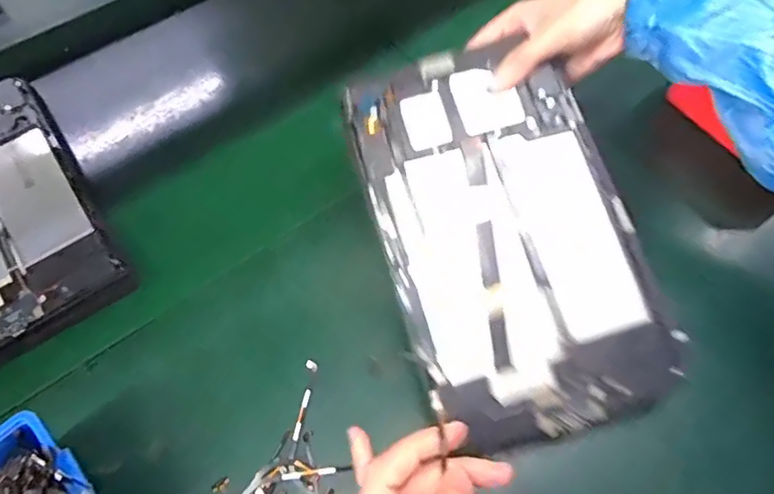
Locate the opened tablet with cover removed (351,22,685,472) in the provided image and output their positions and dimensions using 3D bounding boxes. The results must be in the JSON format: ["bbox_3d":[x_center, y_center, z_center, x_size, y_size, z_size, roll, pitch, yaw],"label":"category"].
[{"bbox_3d":[0.078,-0.012,0.349,0.162,0.010,0.255,-18,77,-7],"label":"opened tablet with cover removed"}]

